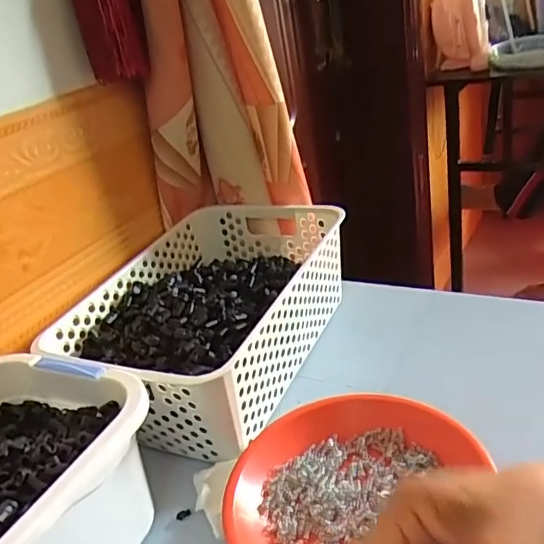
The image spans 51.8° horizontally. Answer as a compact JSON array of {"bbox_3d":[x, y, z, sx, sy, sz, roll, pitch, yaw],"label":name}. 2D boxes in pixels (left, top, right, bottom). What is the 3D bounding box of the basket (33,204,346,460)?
[{"bbox_3d":[-0.060,0.044,0.593,0.204,0.105,0.308,6,32,28],"label":"basket"}]

